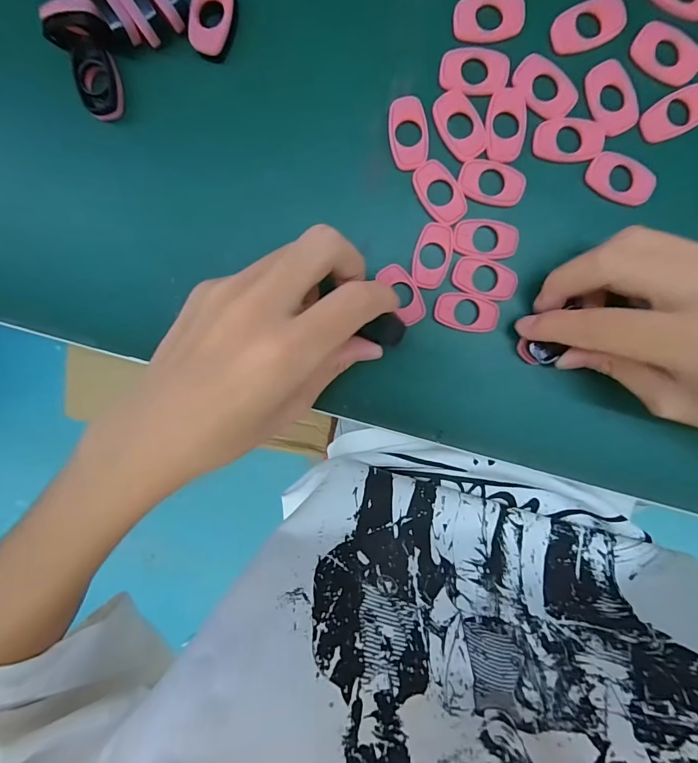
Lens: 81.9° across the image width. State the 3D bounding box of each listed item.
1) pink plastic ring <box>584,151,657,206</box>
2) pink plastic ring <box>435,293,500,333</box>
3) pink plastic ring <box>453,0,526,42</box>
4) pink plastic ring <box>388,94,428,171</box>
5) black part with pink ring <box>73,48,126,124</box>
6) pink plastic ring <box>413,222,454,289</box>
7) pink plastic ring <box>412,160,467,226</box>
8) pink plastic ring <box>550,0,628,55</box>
[{"bbox_3d":[0.133,-0.099,0.197,0.032,0.004,0.018,29,98,0],"label":"pink plastic ring"},{"bbox_3d":[0.061,-0.035,0.207,0.032,0.004,0.018,11,98,3],"label":"pink plastic ring"},{"bbox_3d":[0.066,-0.172,0.188,0.032,0.004,0.019,0,97,4],"label":"pink plastic ring"},{"bbox_3d":[0.029,-0.121,0.196,0.018,0.004,0.032,-9,97,5],"label":"pink plastic ring"},{"bbox_3d":[-0.124,-0.146,0.199,0.020,0.009,0.030,-2,97,4],"label":"black part with pink ring"},{"bbox_3d":[0.043,-0.064,0.203,0.019,0.004,0.032,11,98,3],"label":"pink plastic ring"},{"bbox_3d":[0.046,-0.094,0.199,0.018,0.004,0.032,-34,94,8],"label":"pink plastic ring"},{"bbox_3d":[0.112,-0.167,0.187,0.034,0.004,0.020,-17,96,6],"label":"pink plastic ring"}]

